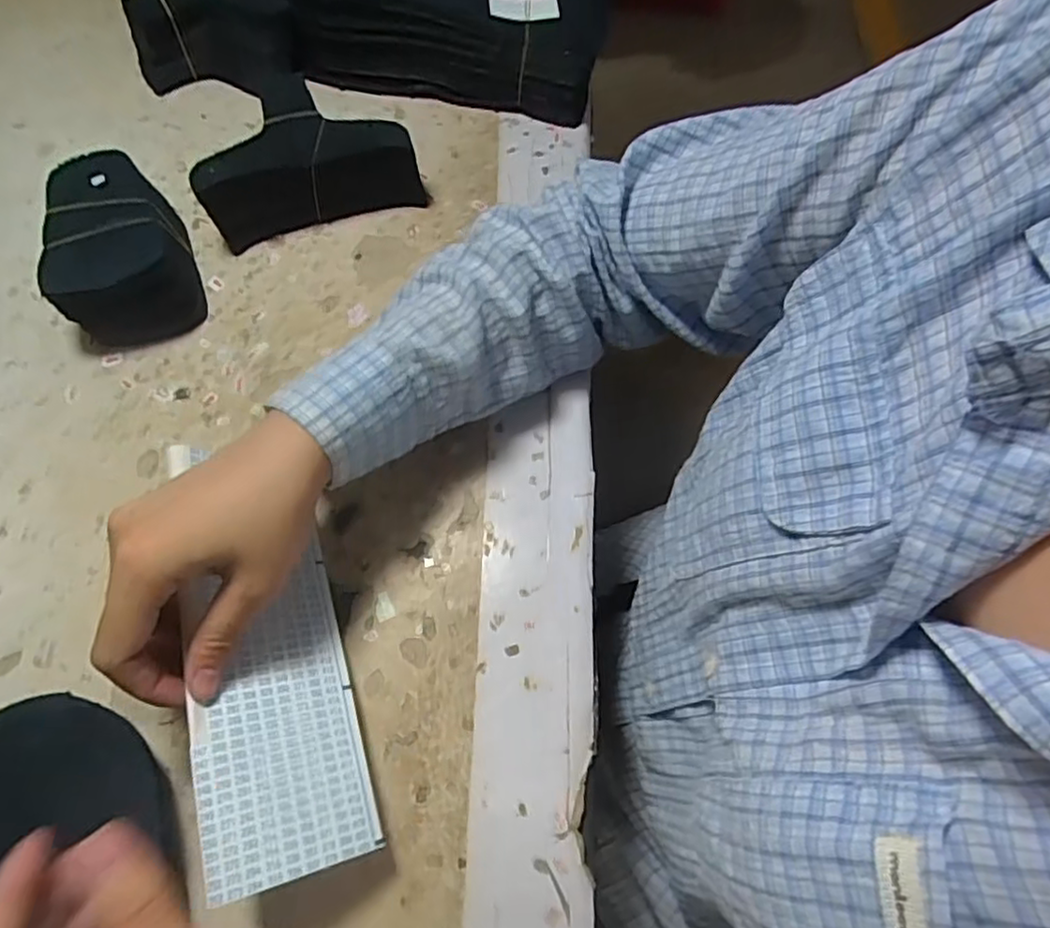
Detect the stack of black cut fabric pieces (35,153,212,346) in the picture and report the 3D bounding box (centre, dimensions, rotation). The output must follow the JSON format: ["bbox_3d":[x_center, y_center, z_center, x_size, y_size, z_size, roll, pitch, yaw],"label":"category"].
[{"bbox_3d":[-0.247,-0.133,0.405,0.070,0.055,0.102,-14,67,-7],"label":"stack of black cut fabric pieces"}]

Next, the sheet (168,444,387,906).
[{"bbox_3d":[-0.122,0.082,0.307,0.069,0.006,0.200,1,54,-36],"label":"sheet"}]

